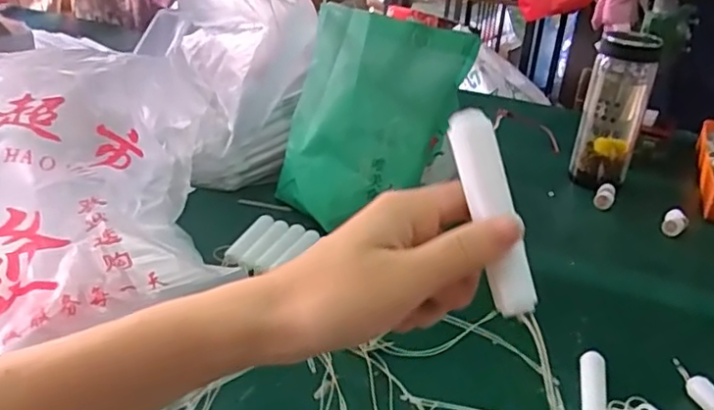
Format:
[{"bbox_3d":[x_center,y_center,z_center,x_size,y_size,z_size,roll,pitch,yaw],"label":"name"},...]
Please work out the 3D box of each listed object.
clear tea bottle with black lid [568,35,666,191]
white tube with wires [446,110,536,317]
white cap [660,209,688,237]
[{"bbox_3d":[0.352,-0.123,0.865,0.084,0.214,0.077,16,29,20],"label":"clear tea bottle with black lid"},{"bbox_3d":[0.058,0.002,0.271,0.017,0.090,0.015,-7,-15,-22],"label":"white tube with wires"},{"bbox_3d":[0.399,0.023,0.793,0.027,0.024,0.042,21,31,28],"label":"white cap"}]

